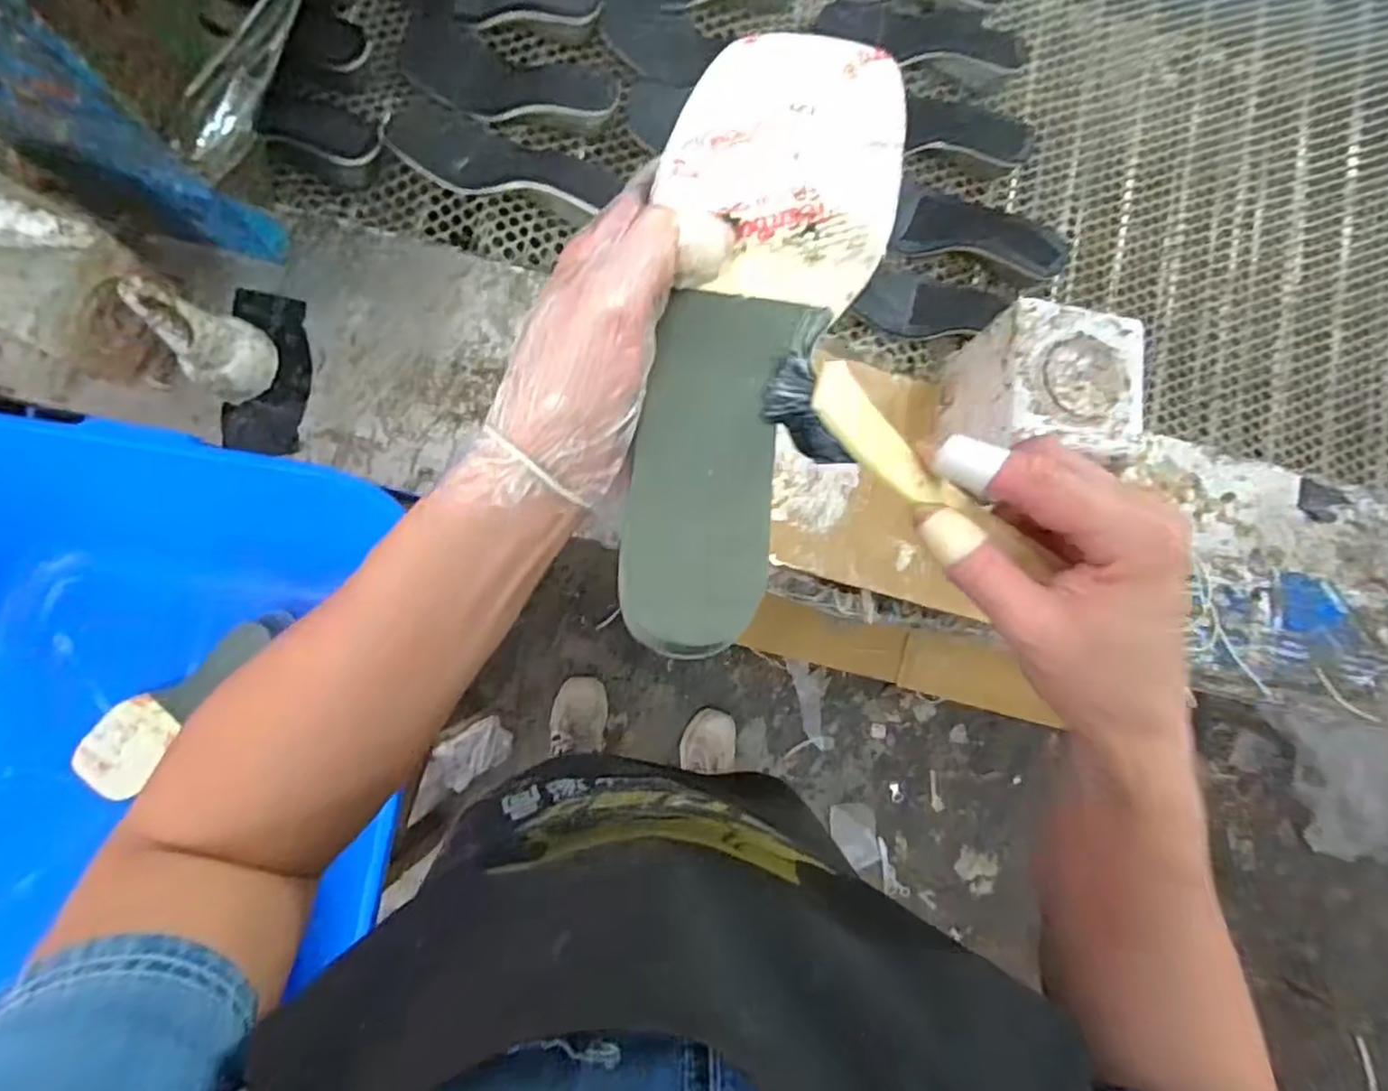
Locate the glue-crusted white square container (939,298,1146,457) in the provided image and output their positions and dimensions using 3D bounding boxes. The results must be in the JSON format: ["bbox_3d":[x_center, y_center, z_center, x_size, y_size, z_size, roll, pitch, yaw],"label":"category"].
[{"bbox_3d":[0.273,-0.116,0.557,0.100,0.110,0.112,7,82,-5],"label":"glue-crusted white square container"}]

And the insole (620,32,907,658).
[{"bbox_3d":[0.016,-0.071,0.232,0.071,0.011,0.210,15,88,-4],"label":"insole"}]

